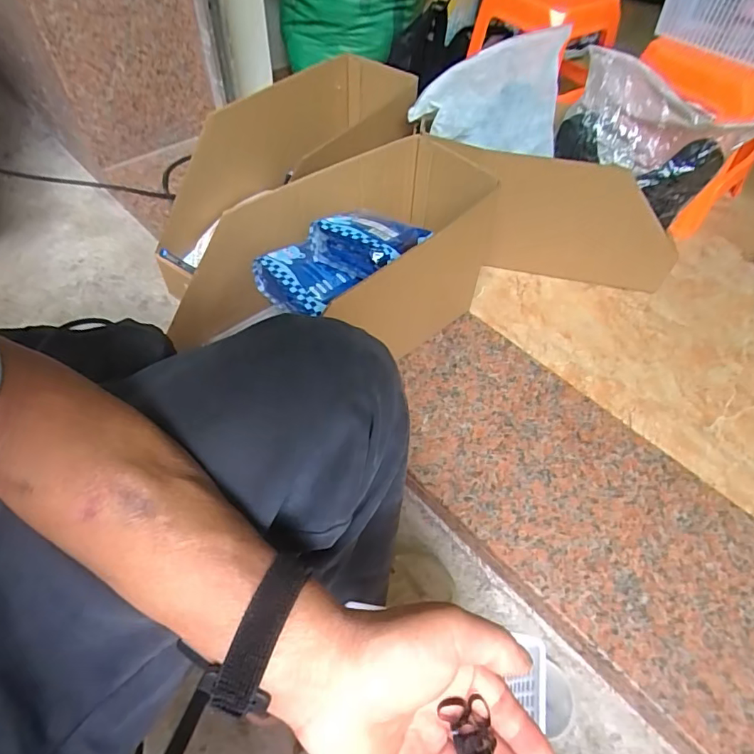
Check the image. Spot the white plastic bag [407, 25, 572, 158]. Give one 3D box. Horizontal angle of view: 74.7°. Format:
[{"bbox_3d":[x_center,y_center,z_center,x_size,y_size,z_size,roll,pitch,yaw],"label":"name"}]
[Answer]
[{"bbox_3d":[0.192,-0.500,0.877,0.265,0.138,0.165,0,53,-4],"label":"white plastic bag"}]

